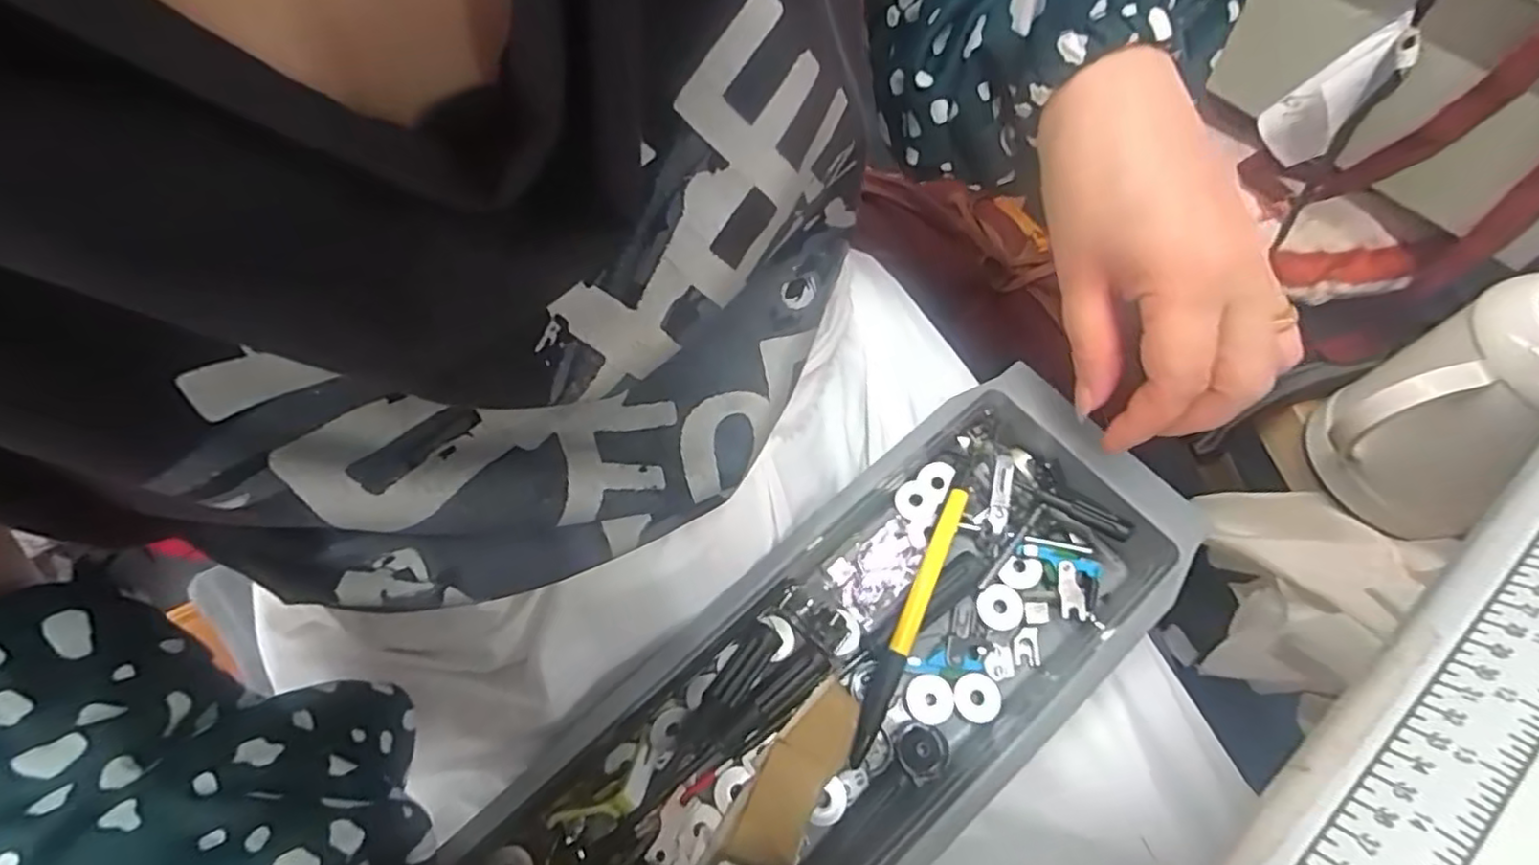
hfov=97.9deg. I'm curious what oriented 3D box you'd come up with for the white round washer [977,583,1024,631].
[{"bbox_3d":[0.109,0.082,0.315,0.020,0.007,0.020,0,60,0],"label":"white round washer"}]

